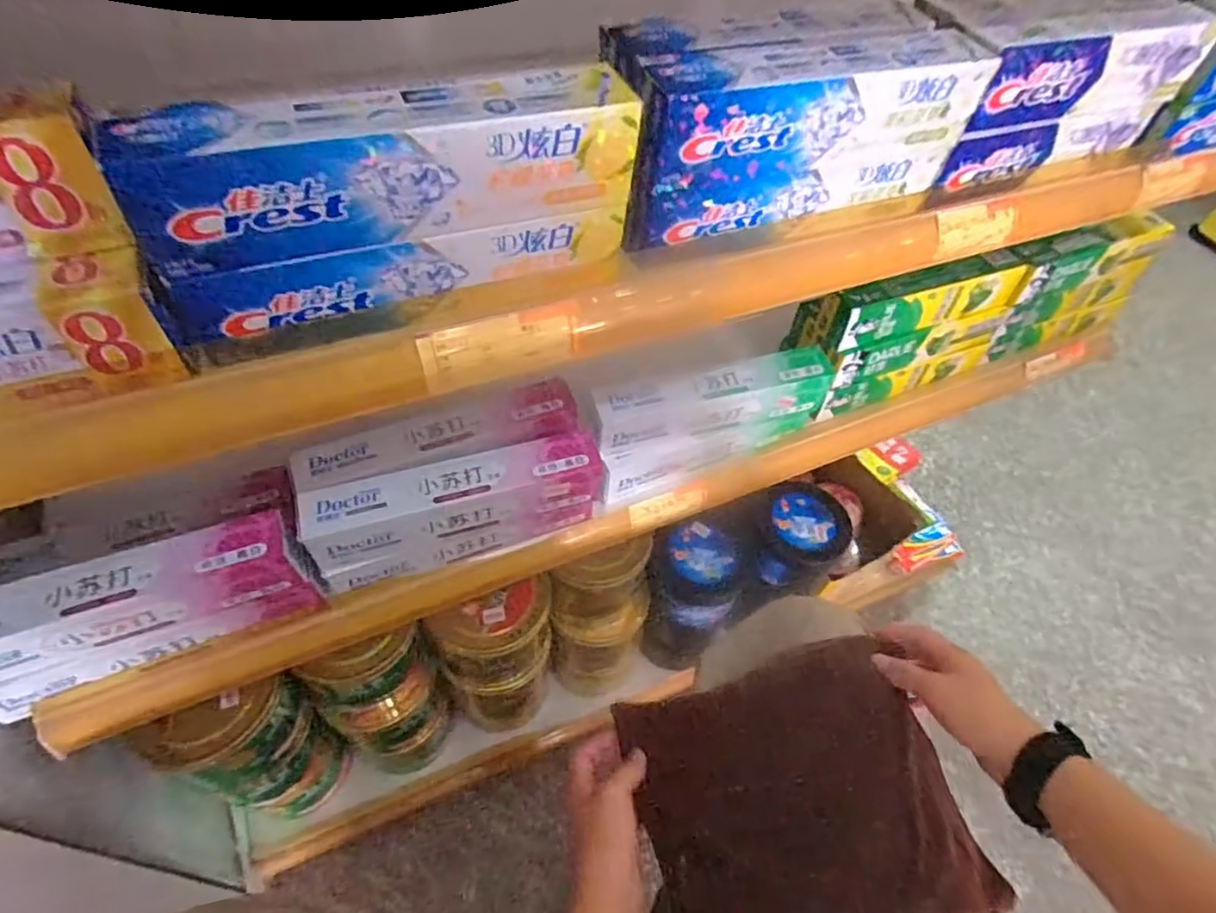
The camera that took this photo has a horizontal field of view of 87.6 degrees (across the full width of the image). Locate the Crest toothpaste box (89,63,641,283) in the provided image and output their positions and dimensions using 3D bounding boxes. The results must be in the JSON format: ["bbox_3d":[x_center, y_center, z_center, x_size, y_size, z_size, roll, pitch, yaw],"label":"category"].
[{"bbox_3d":[-0.099,-0.138,0.305,0.226,0.058,0.043,-18,55,-19],"label":"Crest toothpaste box"}]

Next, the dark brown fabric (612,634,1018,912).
[{"bbox_3d":[0.141,0.259,0.490,0.233,0.050,0.191,-17,50,5],"label":"dark brown fabric"}]

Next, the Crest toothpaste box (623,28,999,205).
[{"bbox_3d":[0.122,-0.214,0.389,0.235,0.059,0.051,-17,55,-18],"label":"Crest toothpaste box"}]

